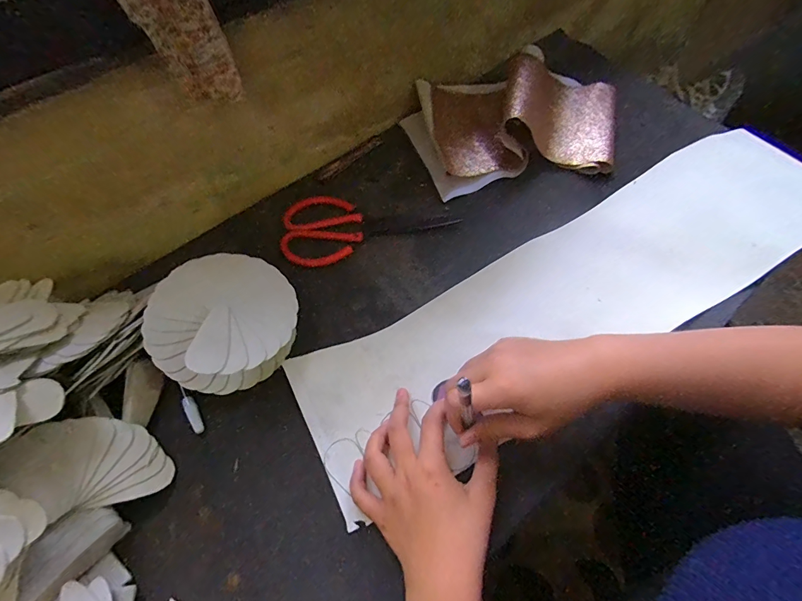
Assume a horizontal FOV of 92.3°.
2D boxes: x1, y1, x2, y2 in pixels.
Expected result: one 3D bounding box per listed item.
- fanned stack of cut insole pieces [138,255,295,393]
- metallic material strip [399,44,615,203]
[{"bbox_3d":[-0.167,0.019,0.370,0.129,0.059,0.125,-40,67,-17],"label":"fanned stack of cut insole pieces"},{"bbox_3d":[0.151,-0.245,0.506,0.269,0.071,0.204,-13,62,-4],"label":"metallic material strip"}]

